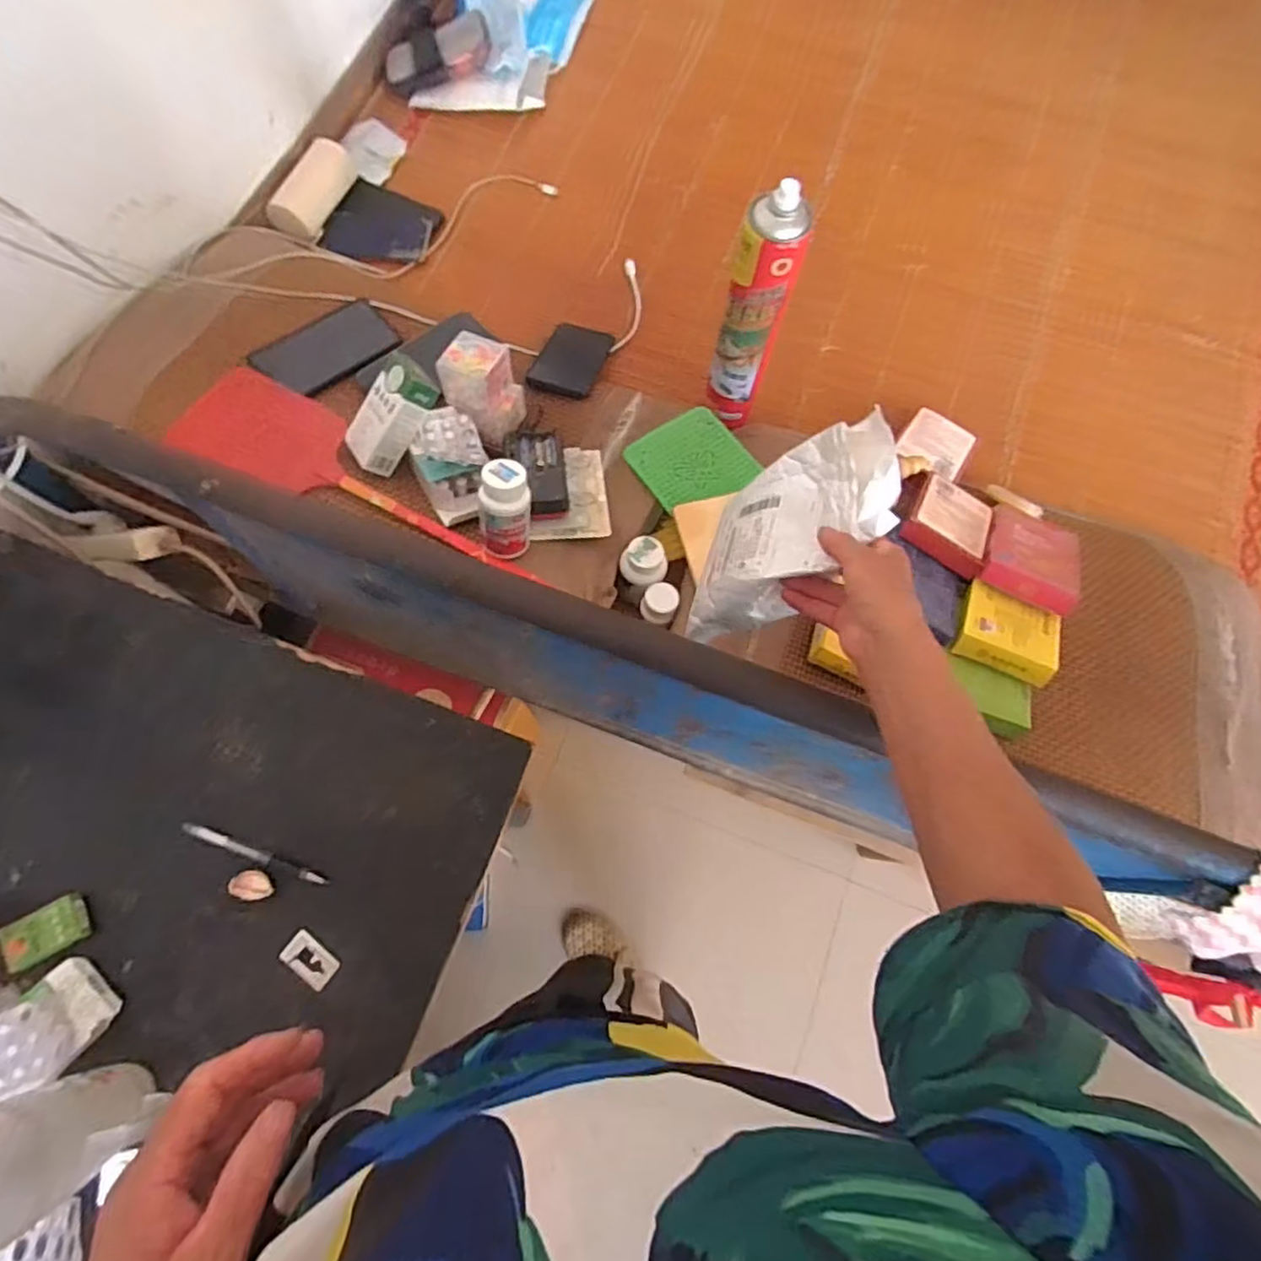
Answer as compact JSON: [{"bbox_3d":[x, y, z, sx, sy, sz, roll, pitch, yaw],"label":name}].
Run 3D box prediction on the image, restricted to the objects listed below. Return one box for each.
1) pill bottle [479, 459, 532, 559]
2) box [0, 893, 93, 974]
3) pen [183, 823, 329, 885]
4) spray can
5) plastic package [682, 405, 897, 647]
[{"bbox_3d":[-0.123,-0.115,0.661,0.048,0.100,0.046,9,45,2],"label":"pill bottle"},{"bbox_3d":[-0.481,0.249,0.552,0.058,0.018,0.039,-28,77,-8],"label":"box"},{"bbox_3d":[-0.321,0.192,0.574,0.130,0.011,0.010,20,75,5],"label":"pen"},{"bbox_3d":[0.133,-0.329,0.748,0.071,0.311,0.066,-2,75,-1],"label":"spray can"},{"bbox_3d":[0.128,-0.083,0.562,0.041,0.215,0.134,17,66,-34],"label":"plastic package"}]

